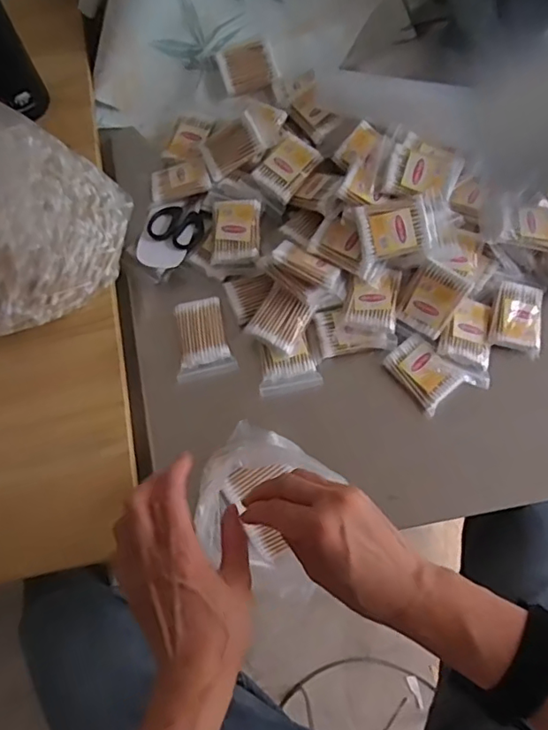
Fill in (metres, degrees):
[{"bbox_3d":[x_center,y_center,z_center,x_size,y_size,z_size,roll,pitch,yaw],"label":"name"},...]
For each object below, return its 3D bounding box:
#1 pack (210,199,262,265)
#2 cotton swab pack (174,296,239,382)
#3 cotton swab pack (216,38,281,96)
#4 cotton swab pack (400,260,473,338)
[{"bbox_3d":[-0.042,-0.150,0.626,0.053,0.019,0.073,2,71,3],"label":"pack"},{"bbox_3d":[-0.080,-0.030,0.609,0.060,0.010,0.083,-15,71,-3],"label":"cotton swab pack"},{"bbox_3d":[-0.033,-0.370,0.692,0.067,0.014,0.056,-15,104,-1],"label":"cotton swab pack"},{"bbox_3d":[0.167,-0.069,0.587,0.053,0.017,0.071,33,111,8],"label":"cotton swab pack"}]

